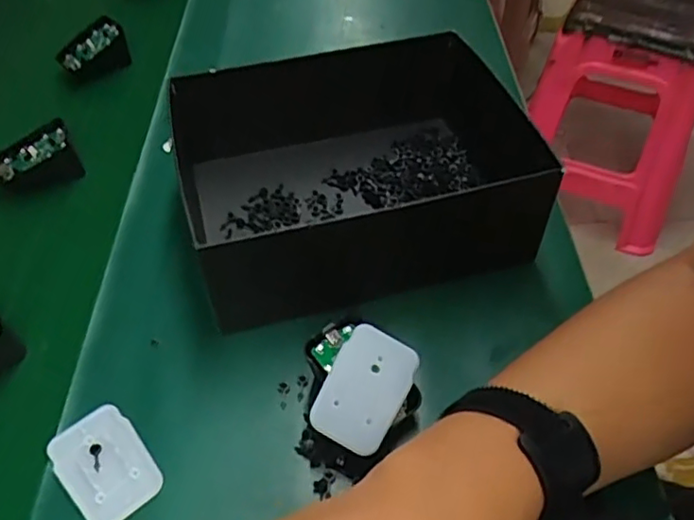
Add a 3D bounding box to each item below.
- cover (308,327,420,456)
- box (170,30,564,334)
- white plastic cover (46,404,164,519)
[{"bbox_3d":[0.010,0.072,0.346,0.044,0.004,0.068,30,65,2],"label":"cover"},{"bbox_3d":[0.010,-0.067,0.445,0.253,0.087,0.189,-10,50,-9],"label":"box"},{"bbox_3d":[-0.137,0.115,0.346,0.045,0.004,0.067,-34,57,-26],"label":"white plastic cover"}]

